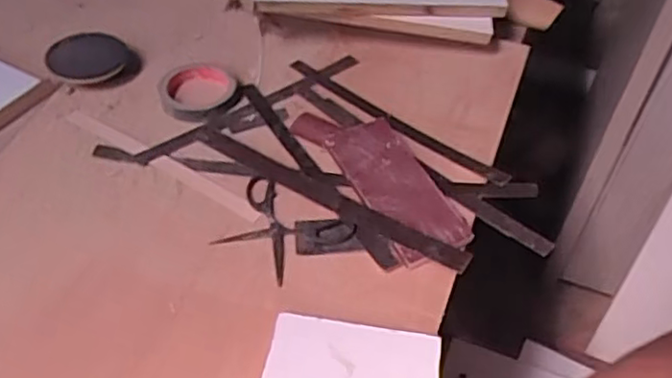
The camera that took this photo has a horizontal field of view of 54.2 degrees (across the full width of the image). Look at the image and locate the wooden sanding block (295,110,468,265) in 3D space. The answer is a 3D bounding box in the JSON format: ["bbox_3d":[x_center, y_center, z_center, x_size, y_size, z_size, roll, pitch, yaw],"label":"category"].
[{"bbox_3d":[0.050,-0.017,0.715,0.095,0.027,0.237,-23,54,-25],"label":"wooden sanding block"}]

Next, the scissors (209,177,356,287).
[{"bbox_3d":[-0.059,0.040,0.665,0.127,0.013,0.095,30,51,20],"label":"scissors"}]

